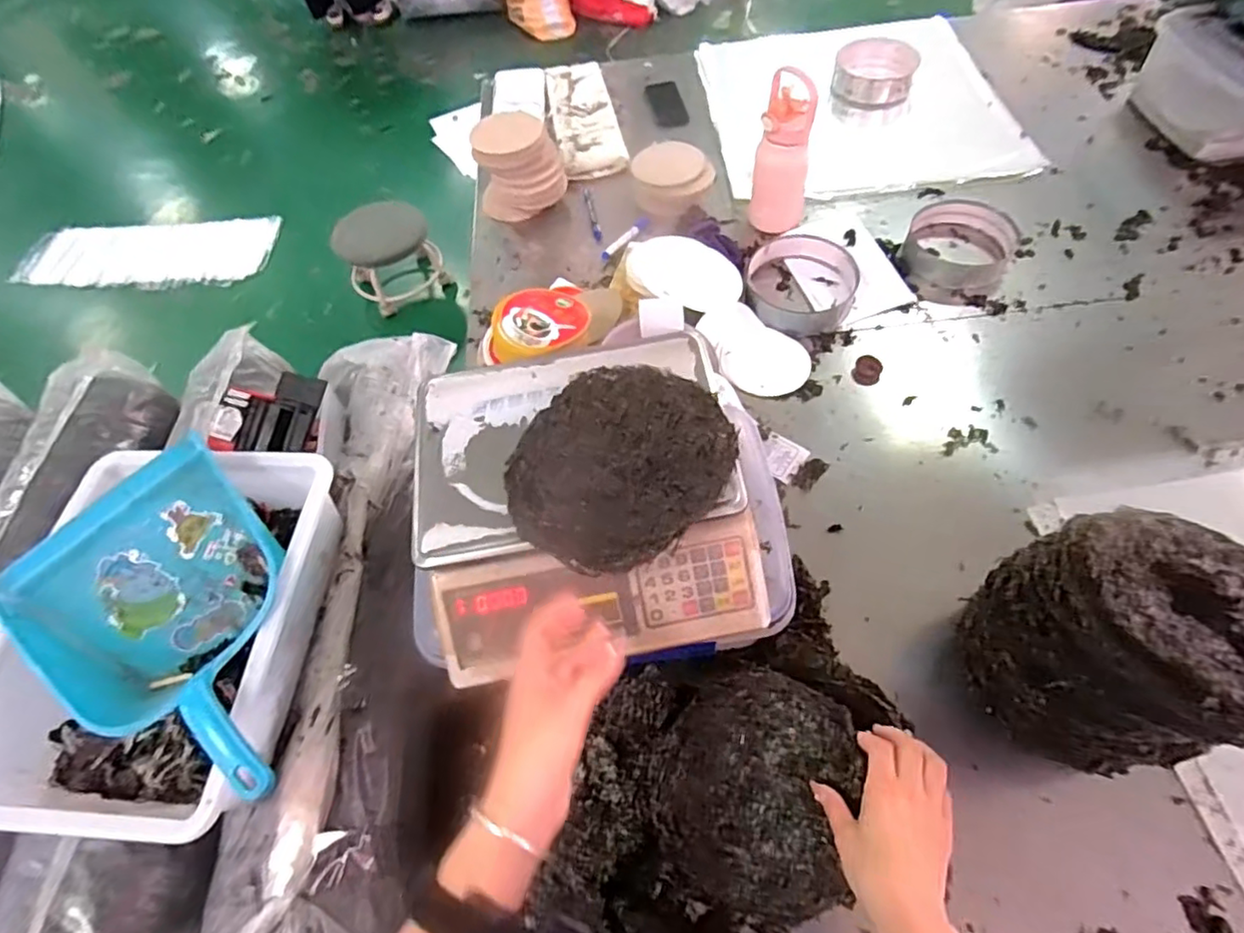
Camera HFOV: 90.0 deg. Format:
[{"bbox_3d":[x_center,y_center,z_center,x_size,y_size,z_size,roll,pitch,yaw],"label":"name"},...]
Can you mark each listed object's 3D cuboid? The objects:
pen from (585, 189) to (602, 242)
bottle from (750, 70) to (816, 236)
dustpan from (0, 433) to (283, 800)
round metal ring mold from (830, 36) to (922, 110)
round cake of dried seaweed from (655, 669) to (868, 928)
[{"bbox_3d":[-0.057,-0.496,1.217,0.016,0.015,0.152,-10,59,-2],"label":"pen"},{"bbox_3d":[0.286,-0.540,1.096,0.096,0.240,0.086,15,61,12],"label":"bottle"},{"bbox_3d":[-0.413,0.170,0.581,0.220,0.107,0.324,-38,63,-16],"label":"dustpan"},{"bbox_3d":[0.573,-0.903,1.404,0.172,0.061,0.206,15,61,12],"label":"round metal ring mold"},{"bbox_3d":[0.122,0.292,0.569,0.167,0.043,0.190,12,60,11],"label":"round cake of dried seaweed"}]

